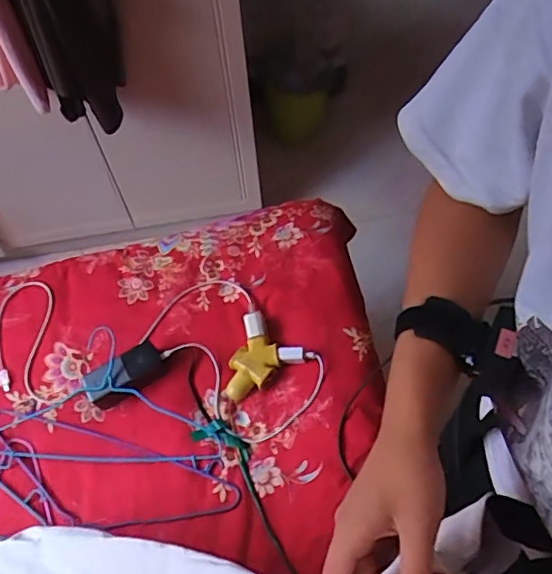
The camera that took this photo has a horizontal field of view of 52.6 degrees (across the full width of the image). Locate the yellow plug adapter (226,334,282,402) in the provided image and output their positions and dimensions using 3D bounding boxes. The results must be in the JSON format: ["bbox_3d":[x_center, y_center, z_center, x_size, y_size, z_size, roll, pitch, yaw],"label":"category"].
[{"bbox_3d":[-0.042,0.137,0.931,0.073,0.038,0.110,33,67,21],"label":"yellow plug adapter"}]

